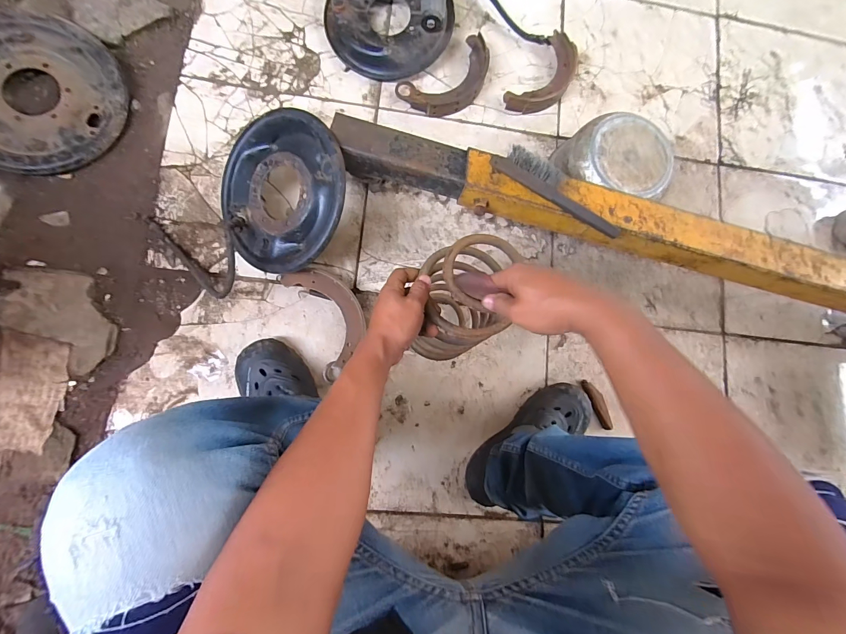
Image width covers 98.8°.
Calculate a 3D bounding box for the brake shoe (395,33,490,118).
[{"bbox_3d":[0.063,-0.510,0.787,0.224,0.035,0.116,-37,89,-8],"label":"brake shoe"}]

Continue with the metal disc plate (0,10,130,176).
[{"bbox_3d":[-0.720,-0.413,0.673,0.287,0.057,0.287,1,85,-6],"label":"metal disc plate"}]

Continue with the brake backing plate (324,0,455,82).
[{"bbox_3d":[-0.072,-0.637,0.765,0.269,0.078,0.236,6,84,-5],"label":"brake backing plate"}]

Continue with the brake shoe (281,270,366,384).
[{"bbox_3d":[-0.177,0.001,0.698,0.117,0.034,0.212,-23,87,-8],"label":"brake shoe"}]

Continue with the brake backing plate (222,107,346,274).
[{"bbox_3d":[-0.245,-0.220,0.635,0.256,0.033,0.268,2,94,23],"label":"brake backing plate"}]

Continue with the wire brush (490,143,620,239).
[{"bbox_3d":[0.222,-0.207,0.591,0.230,0.034,0.045,30,80,-2],"label":"wire brush"}]

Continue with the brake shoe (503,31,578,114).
[{"bbox_3d":[0.278,-0.534,0.809,0.099,0.035,0.216,38,82,-1],"label":"brake shoe"}]

